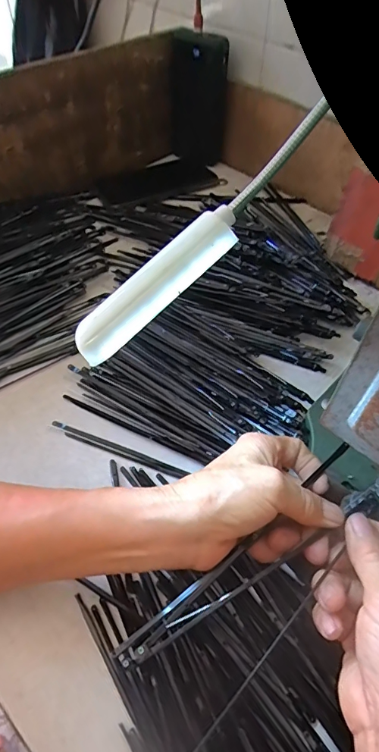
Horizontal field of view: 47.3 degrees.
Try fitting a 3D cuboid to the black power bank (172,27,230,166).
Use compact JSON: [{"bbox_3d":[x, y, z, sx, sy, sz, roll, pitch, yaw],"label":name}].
[{"bbox_3d":[0.013,-0.378,0.603,0.075,0.153,0.031,6,54,3],"label":"black power bank"}]

